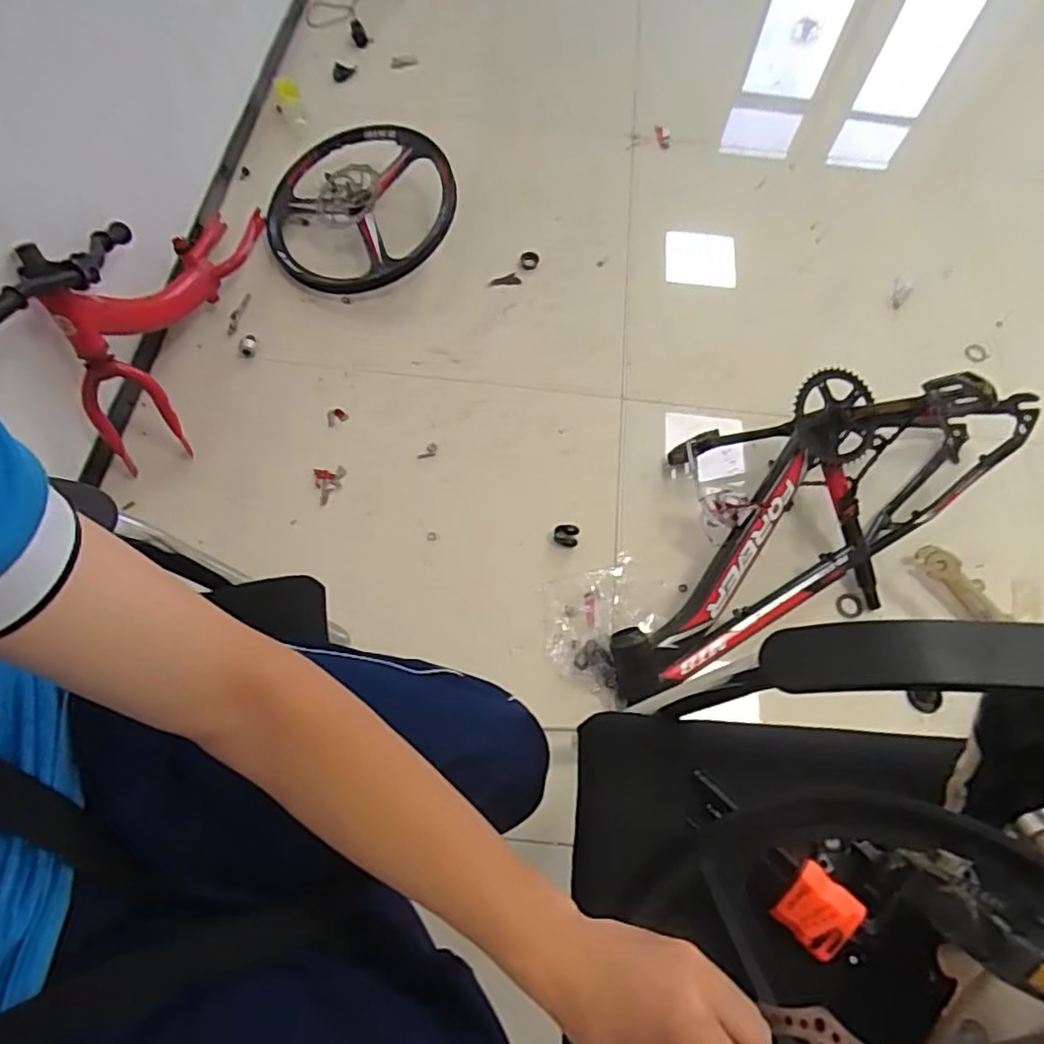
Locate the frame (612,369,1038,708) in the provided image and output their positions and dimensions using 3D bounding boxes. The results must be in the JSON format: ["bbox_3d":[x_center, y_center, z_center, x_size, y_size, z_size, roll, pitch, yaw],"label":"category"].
[{"bbox_3d":[0.471,-0.075,1.066,0.862,0.254,0.389,-36,72,-16],"label":"frame"}]

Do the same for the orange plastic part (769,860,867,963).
[{"bbox_3d":[0.234,0.308,0.502,0.050,0.025,0.052,40,70,14],"label":"orange plastic part"}]

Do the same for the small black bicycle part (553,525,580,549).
[{"bbox_3d":[0.079,0.024,1.129,0.043,0.014,0.039,10,66,3],"label":"small black bicycle part"}]

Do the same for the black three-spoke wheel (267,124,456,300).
[{"bbox_3d":[-0.346,-0.684,1.377,0.401,0.106,0.419,4,74,8],"label":"black three-spoke wheel"}]

